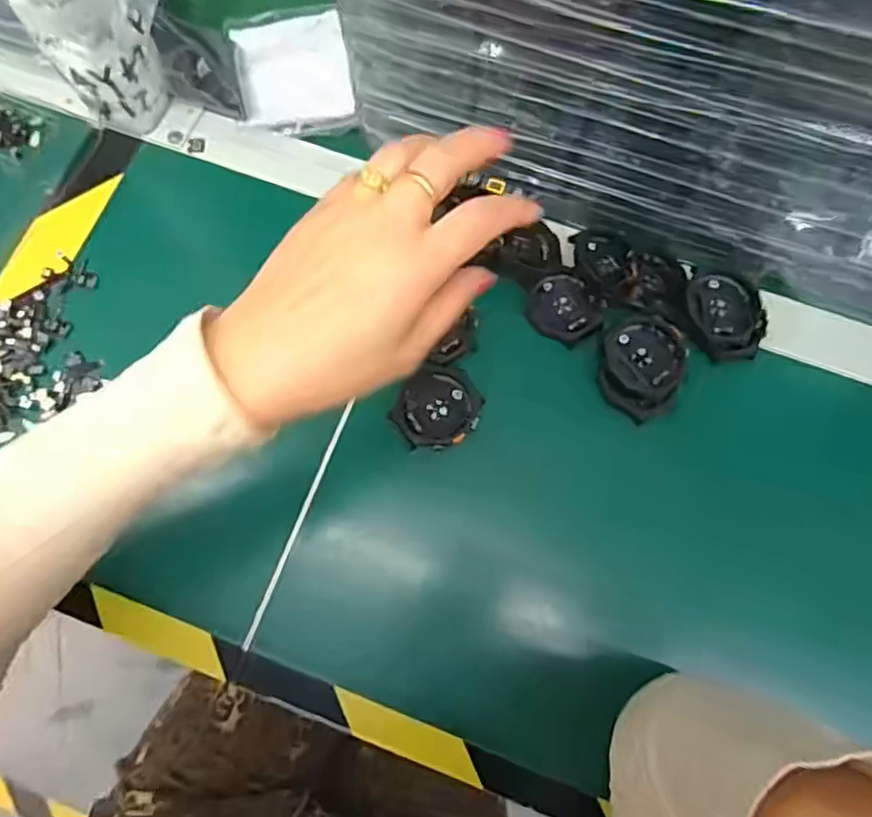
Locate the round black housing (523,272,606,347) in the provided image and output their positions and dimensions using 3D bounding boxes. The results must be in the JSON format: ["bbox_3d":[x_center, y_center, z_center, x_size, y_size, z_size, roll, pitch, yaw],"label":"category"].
[{"bbox_3d":[0.081,-0.063,0.403,0.042,0.008,0.048,-32,76,-10],"label":"round black housing"}]

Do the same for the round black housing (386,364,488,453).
[{"bbox_3d":[0.001,0.000,0.385,0.049,0.009,0.055,24,74,7],"label":"round black housing"}]

